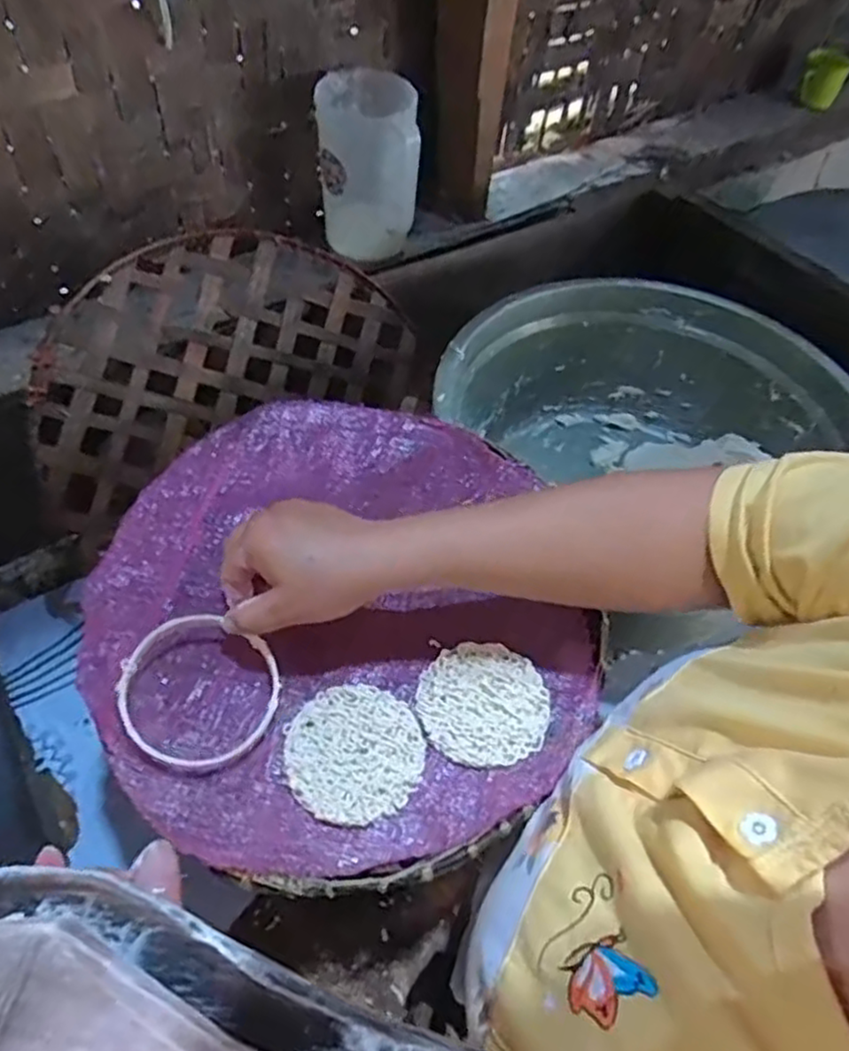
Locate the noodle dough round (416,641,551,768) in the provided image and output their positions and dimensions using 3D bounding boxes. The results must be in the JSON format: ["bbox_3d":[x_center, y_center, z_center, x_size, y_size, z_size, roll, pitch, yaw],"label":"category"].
[{"bbox_3d":[0.036,0.107,0.423,0.076,0.004,0.076,2,55,-3],"label":"noodle dough round"}]

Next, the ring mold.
[{"bbox_3d":[-0.132,0.097,0.404,0.089,0.015,0.084,7,64,-14],"label":"ring mold"}]

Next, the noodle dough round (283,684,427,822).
[{"bbox_3d":[-0.041,0.130,0.402,0.078,0.004,0.078,2,55,-3],"label":"noodle dough round"}]

